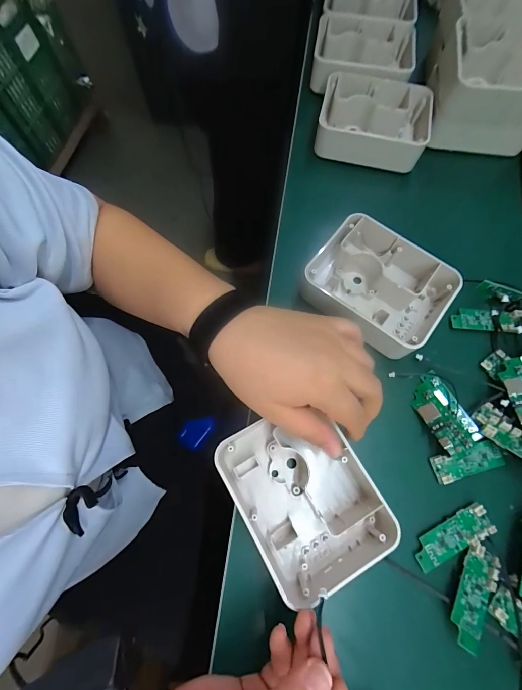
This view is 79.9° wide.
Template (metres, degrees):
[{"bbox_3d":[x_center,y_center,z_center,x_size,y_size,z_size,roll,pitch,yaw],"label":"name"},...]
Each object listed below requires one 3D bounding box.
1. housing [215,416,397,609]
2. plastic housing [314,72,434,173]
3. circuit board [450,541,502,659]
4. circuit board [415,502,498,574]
[{"bbox_3d":[0.035,0.120,0.254,0.109,0.039,0.134,-28,76,-11],"label":"housing"},{"bbox_3d":[0.137,-0.270,0.383,0.131,0.041,0.102,15,71,3],"label":"plastic housing"},{"bbox_3d":[0.166,0.193,0.240,0.026,0.004,0.071,27,65,12],"label":"circuit board"},{"bbox_3d":[0.158,0.158,0.256,0.068,0.009,0.023,-26,74,-10],"label":"circuit board"}]

